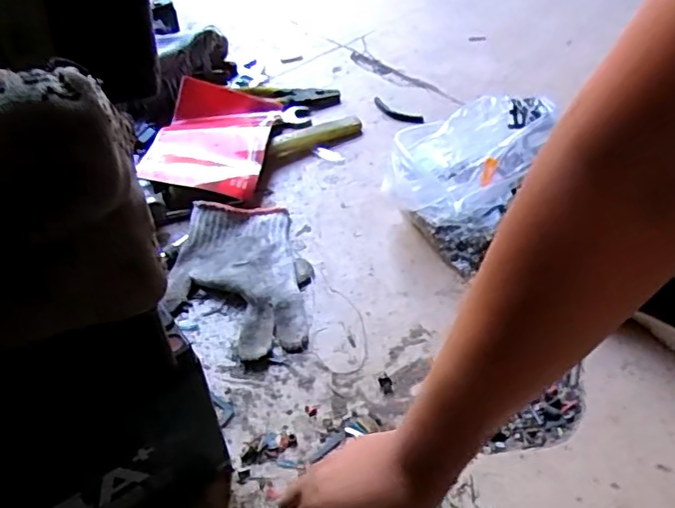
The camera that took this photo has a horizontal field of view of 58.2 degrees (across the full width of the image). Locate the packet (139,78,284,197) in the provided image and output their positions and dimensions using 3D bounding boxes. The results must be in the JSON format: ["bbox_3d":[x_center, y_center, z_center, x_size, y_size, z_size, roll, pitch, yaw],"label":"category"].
[{"bbox_3d":[-0.154,-0.150,0.761,0.130,0.024,0.200,15,52,-6],"label":"packet"}]

